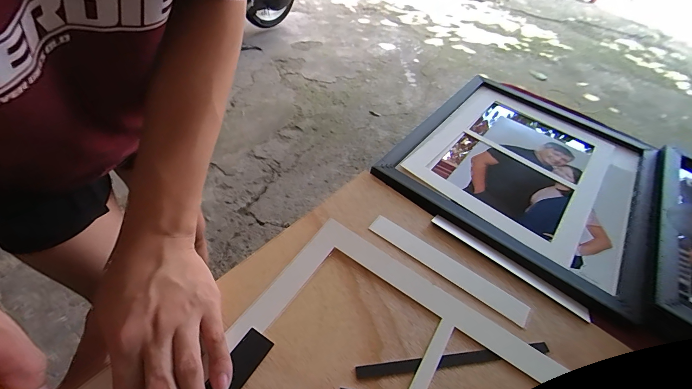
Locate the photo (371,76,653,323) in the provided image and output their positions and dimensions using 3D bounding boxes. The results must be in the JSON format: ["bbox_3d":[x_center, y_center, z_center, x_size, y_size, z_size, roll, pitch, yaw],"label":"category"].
[{"bbox_3d":[0.259,-0.048,0.468,0.309,0.034,0.362,30,51,20],"label":"photo"}]

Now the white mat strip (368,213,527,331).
[{"bbox_3d":[0.102,0.074,0.334,0.173,0.004,0.028,32,52,21],"label":"white mat strip"}]

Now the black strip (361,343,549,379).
[{"bbox_3d":[0.094,0.142,0.277,0.173,0.006,0.010,-3,48,-10],"label":"black strip"}]

